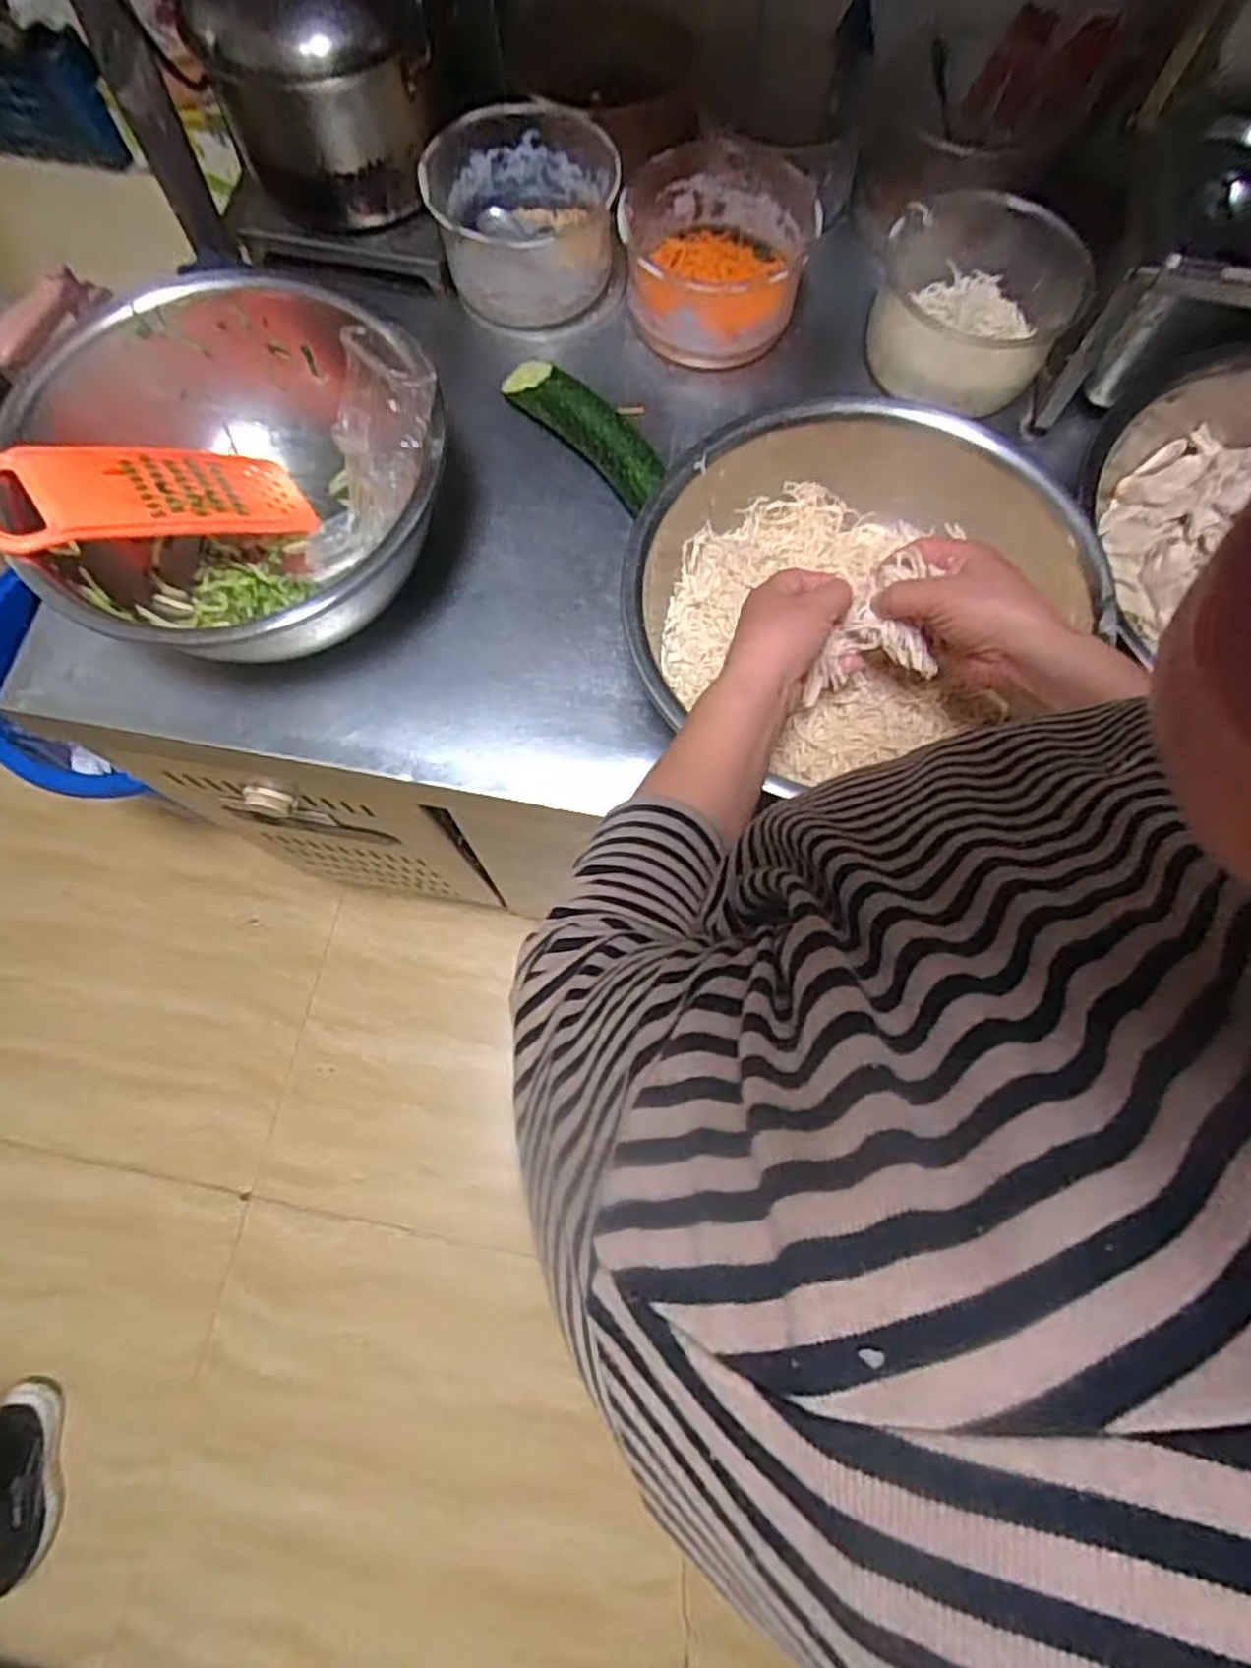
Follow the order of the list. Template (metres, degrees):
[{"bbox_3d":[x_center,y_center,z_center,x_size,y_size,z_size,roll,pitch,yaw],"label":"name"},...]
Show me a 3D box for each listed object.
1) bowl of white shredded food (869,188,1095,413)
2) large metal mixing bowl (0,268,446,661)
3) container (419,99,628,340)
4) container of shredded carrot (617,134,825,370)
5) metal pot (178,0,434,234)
[{"bbox_3d":[0.320,-0.488,0.705,0.175,0.097,0.161,0,74,0],"label":"bowl of white shredded food"},{"bbox_3d":[-0.303,-0.281,0.615,0.307,0.140,0.321,0,74,0],"label":"large metal mixing bowl"},{"bbox_3d":[-0.094,-0.579,0.726,0.173,0.090,0.165,-6,74,-2],"label":"container"},{"bbox_3d":[0.087,-0.545,0.726,0.181,0.086,0.163,0,74,0],"label":"container of shredded carrot"},{"bbox_3d":[-0.268,-0.682,0.708,0.204,0.178,0.163,-18,75,-5],"label":"metal pot"}]

